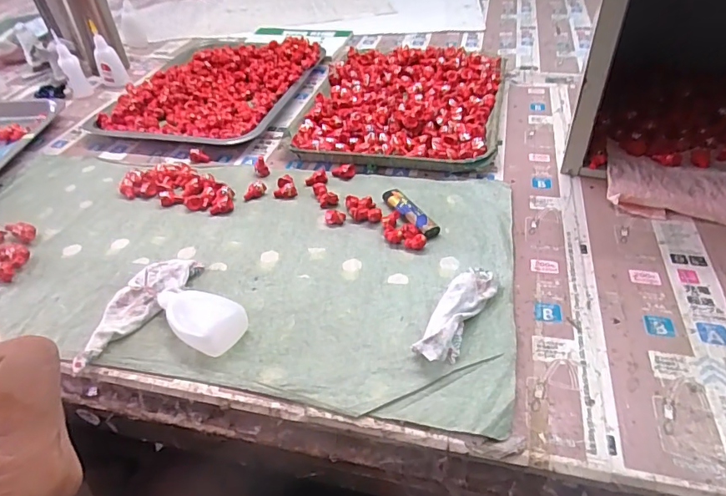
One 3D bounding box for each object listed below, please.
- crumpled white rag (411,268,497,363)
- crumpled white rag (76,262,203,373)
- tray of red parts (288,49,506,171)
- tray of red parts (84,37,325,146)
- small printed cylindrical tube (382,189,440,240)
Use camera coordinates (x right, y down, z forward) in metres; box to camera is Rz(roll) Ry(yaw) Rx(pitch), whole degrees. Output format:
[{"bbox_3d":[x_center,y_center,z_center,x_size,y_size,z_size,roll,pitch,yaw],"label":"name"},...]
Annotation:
[{"bbox_3d":[0.073,0.050,0.364,0.027,0.025,0.101,21,48,27],"label":"crumpled white rag"},{"bbox_3d":[-0.200,0.048,0.414,0.044,0.014,0.127,21,48,28],"label":"crumpled white rag"},{"bbox_3d":[0.058,-0.206,0.658,0.254,0.039,0.305,6,42,14],"label":"tray of red parts"},{"bbox_3d":[-0.232,-0.253,0.739,0.269,0.049,0.313,6,42,14],"label":"tray of red parts"},{"bbox_3d":[0.046,-0.035,0.482,0.019,0.012,0.083,-25,44,-20],"label":"small printed cylindrical tube"}]

